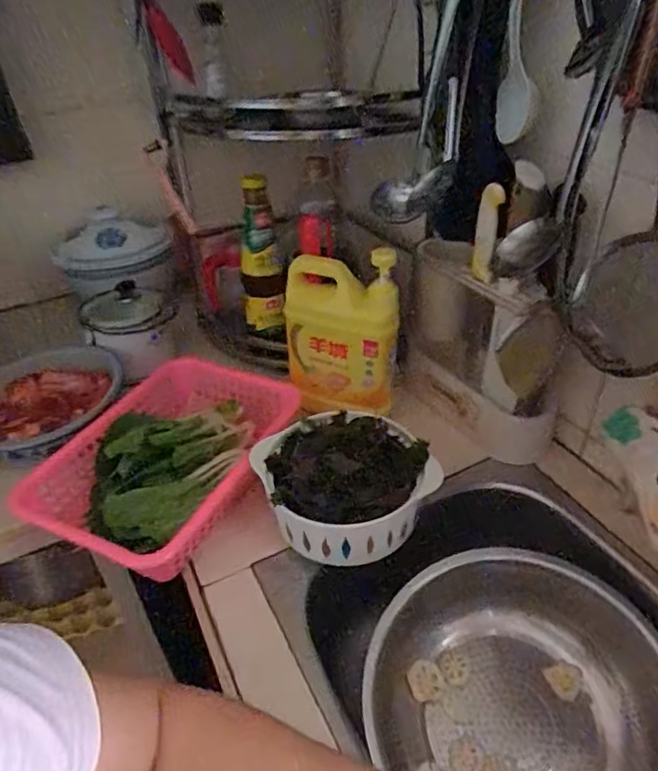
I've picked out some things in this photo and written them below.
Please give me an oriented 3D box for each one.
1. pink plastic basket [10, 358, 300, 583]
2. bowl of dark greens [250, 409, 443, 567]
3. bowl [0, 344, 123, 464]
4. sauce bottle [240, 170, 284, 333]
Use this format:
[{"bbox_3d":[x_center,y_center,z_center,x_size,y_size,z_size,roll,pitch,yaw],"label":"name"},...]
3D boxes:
[{"bbox_3d":[-0.191,0.081,0.681,0.224,0.079,0.316,13,40,21],"label":"pink plastic basket"},{"bbox_3d":[0.017,0.103,0.619,0.173,0.080,0.172,-2,37,2],"label":"bowl of dark greens"},{"bbox_3d":[-0.392,0.021,0.777,0.190,0.051,0.211,-14,38,-14],"label":"bowl"},{"bbox_3d":[-0.108,-0.203,0.860,0.061,0.230,0.062,-7,37,-5],"label":"sauce bottle"}]

